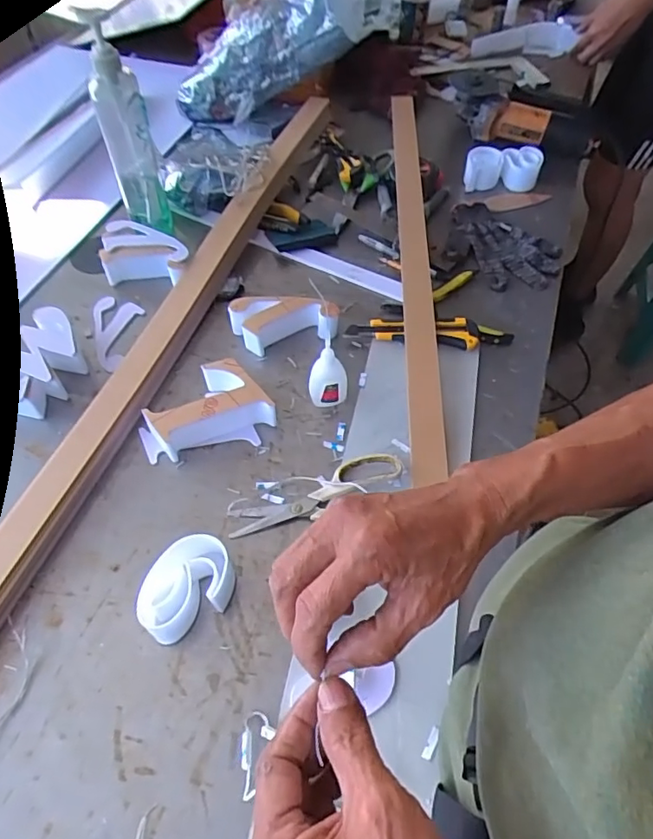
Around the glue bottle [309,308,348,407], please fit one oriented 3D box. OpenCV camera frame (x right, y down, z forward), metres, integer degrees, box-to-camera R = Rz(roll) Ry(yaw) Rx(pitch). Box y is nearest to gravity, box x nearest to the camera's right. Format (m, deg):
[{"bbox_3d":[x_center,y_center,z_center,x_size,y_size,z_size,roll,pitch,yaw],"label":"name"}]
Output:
[{"bbox_3d":[0.003,-0.062,0.609,0.043,0.119,0.035,2,55,2],"label":"glue bottle"}]

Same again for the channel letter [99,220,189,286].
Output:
[{"bbox_3d":[-0.258,-0.231,0.768,0.132,0.049,0.080,9,55,6],"label":"channel letter"}]

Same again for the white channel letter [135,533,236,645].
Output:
[{"bbox_3d":[-0.128,0.153,0.496,0.086,0.046,0.068,-25,58,-16],"label":"white channel letter"}]

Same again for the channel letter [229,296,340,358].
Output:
[{"bbox_3d":[-0.055,-0.125,0.702,0.137,0.046,0.061,-9,55,-6],"label":"channel letter"}]

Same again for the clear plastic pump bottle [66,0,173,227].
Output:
[{"bbox_3d":[-0.268,-0.379,0.727,0.061,0.263,0.078,-14,56,-9],"label":"clear plastic pump bottle"}]

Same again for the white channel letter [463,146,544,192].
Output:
[{"bbox_3d":[0.299,-0.424,0.912,0.128,0.043,0.052,4,55,1],"label":"white channel letter"}]

